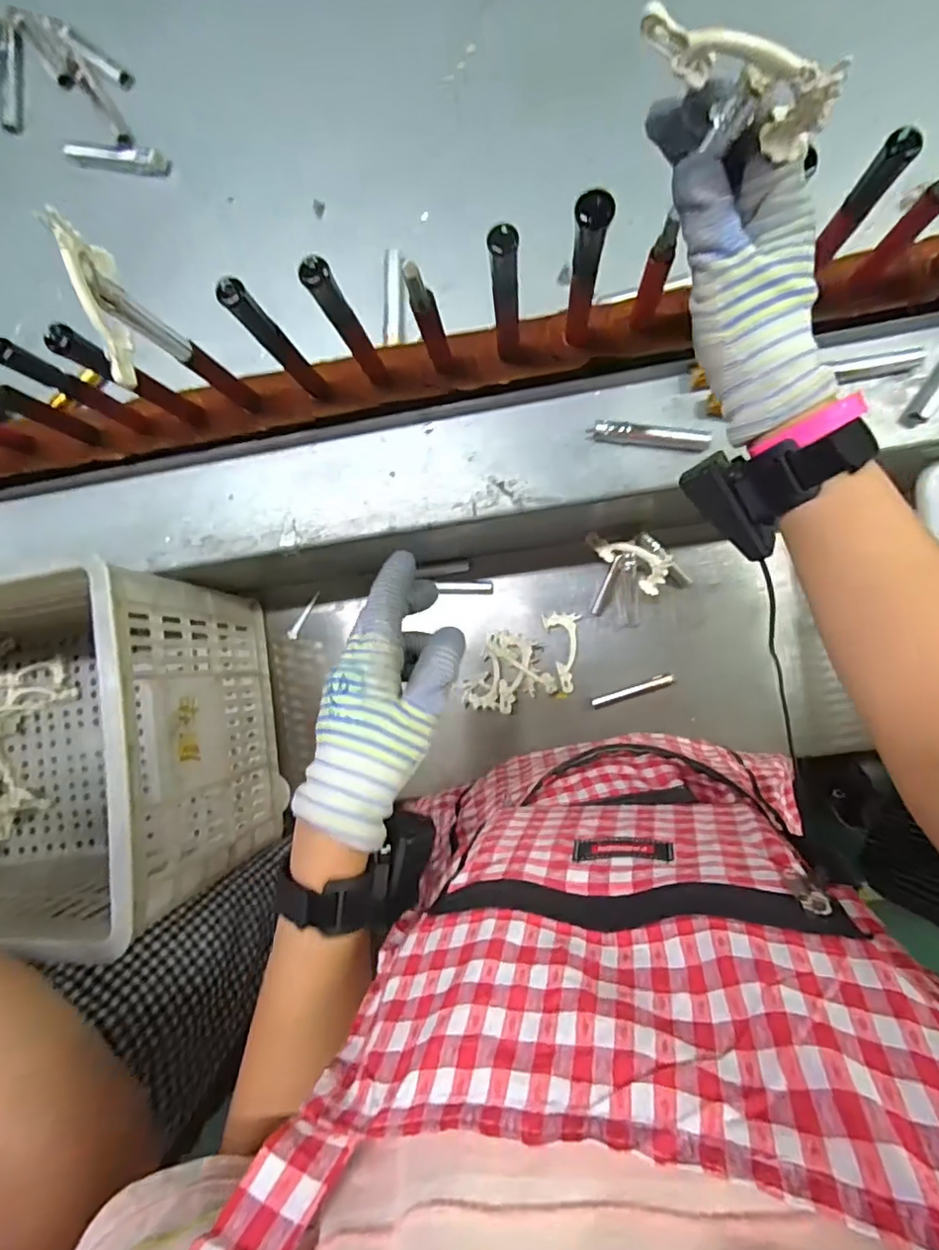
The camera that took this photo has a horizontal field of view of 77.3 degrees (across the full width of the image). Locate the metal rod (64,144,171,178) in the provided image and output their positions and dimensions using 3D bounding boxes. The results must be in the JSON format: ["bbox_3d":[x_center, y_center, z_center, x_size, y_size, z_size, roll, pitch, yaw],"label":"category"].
[{"bbox_3d":[-0.305,-0.404,0.508,0.091,0.014,0.016,8,94,6],"label":"metal rod"}]

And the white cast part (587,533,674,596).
[{"bbox_3d":[0.159,-0.063,0.602,0.086,0.020,0.041,20,95,5],"label":"white cast part"}]

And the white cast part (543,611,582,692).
[{"bbox_3d":[0.102,0.030,0.656,0.039,0.013,0.086,0,93,7],"label":"white cast part"}]

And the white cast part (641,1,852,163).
[{"bbox_3d":[0.112,-0.233,0.250,0.086,0.039,0.015,28,96,2],"label":"white cast part"}]

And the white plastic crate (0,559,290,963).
[{"bbox_3d":[-0.482,0.132,0.602,0.495,0.275,0.335,-8,92,7],"label":"white plastic crate"}]

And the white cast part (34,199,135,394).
[{"bbox_3d":[-0.195,-0.169,0.311,0.009,0.047,0.084,-17,91,7],"label":"white cast part"}]

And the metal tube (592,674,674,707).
[{"bbox_3d":[0.180,0.073,0.651,0.090,0.012,0.013,-21,91,7],"label":"metal tube"}]

